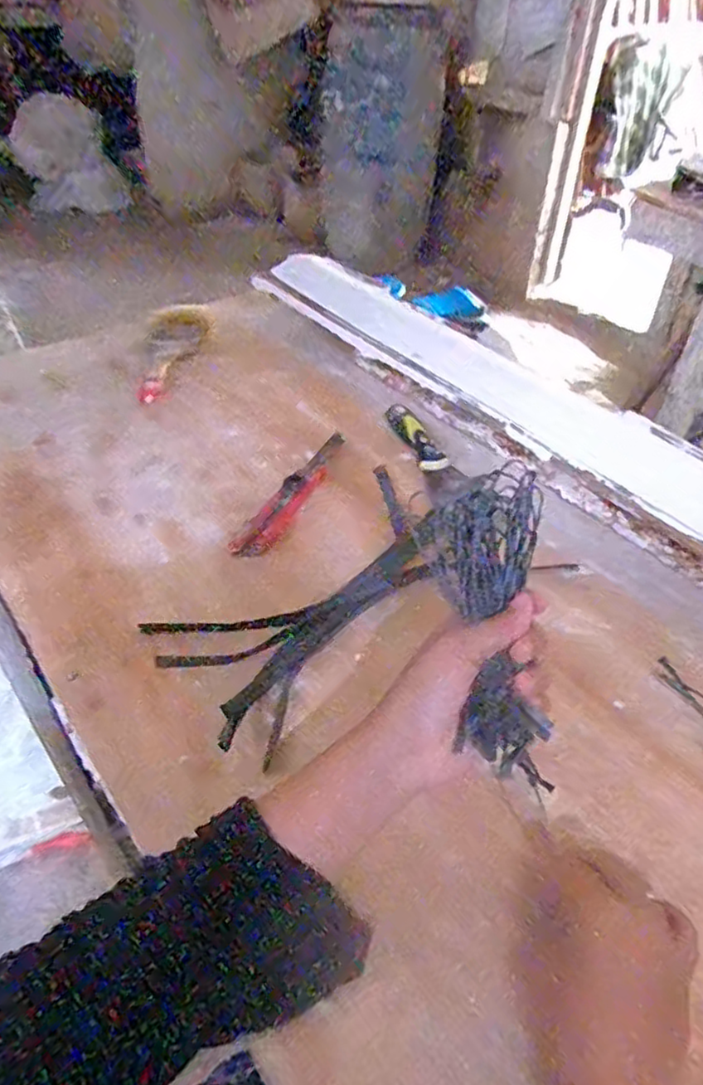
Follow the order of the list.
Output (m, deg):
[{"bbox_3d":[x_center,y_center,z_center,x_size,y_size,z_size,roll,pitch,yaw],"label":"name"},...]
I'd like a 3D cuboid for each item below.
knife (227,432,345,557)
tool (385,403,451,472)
[{"bbox_3d":[-0.049,-0.050,0.626,0.036,0.008,0.194,22,47,18],"label":"knife"},{"bbox_3d":[0.065,-0.114,0.692,0.030,0.018,0.110,-15,47,-17],"label":"tool"}]

